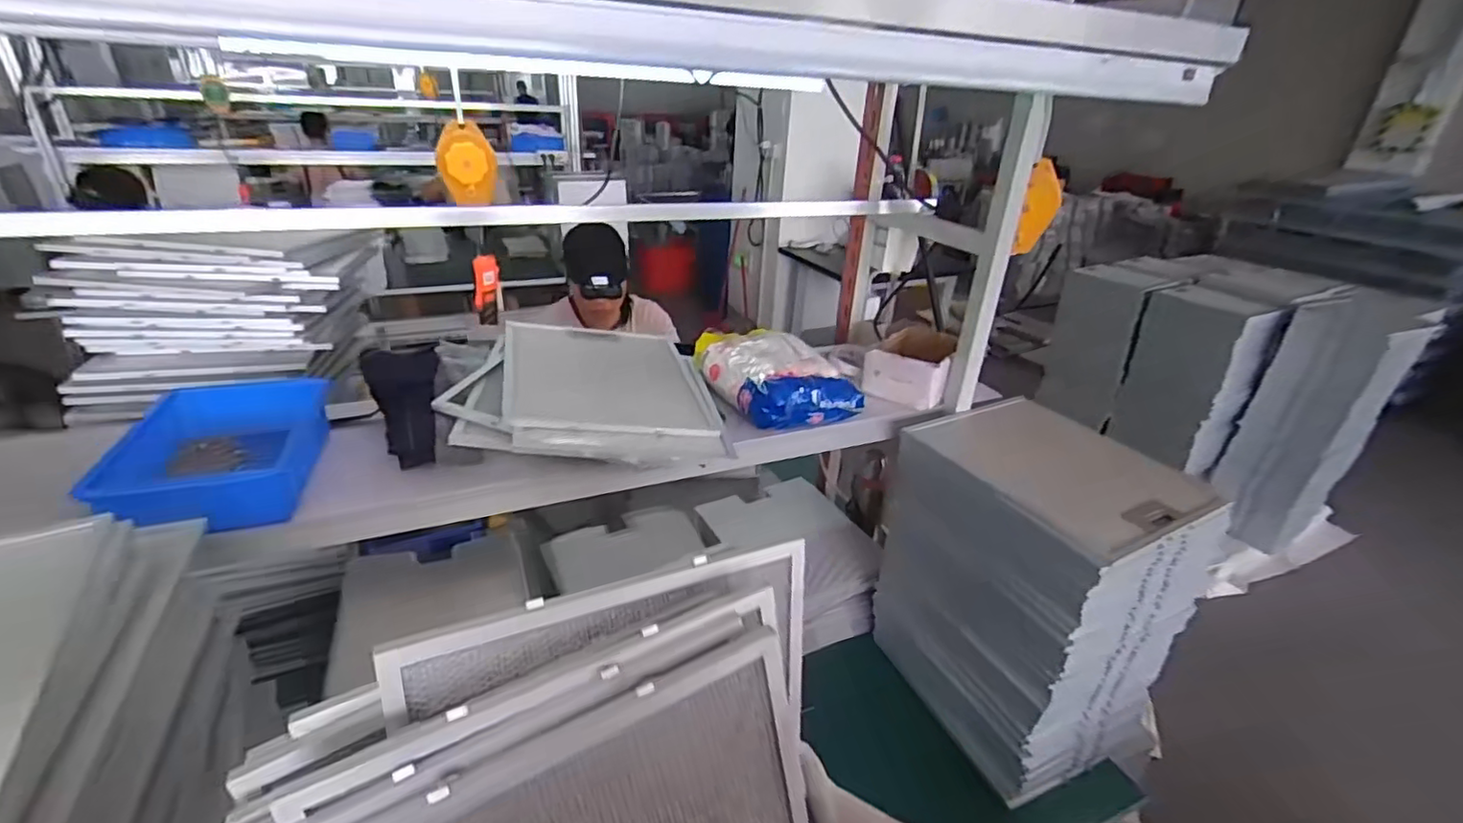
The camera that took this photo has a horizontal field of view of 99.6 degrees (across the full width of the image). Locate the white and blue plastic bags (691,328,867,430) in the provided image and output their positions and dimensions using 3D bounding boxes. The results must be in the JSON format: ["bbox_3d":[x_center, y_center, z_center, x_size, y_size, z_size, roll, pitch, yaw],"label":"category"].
[{"bbox_3d":[0.062,-0.065,0.992,0.171,0.075,0.270,-11,30,-25],"label":"white and blue plastic bags"}]

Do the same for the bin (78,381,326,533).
[{"bbox_3d":[-0.594,0.059,0.727,0.173,0.079,0.255,-7,29,-19],"label":"bin"}]

